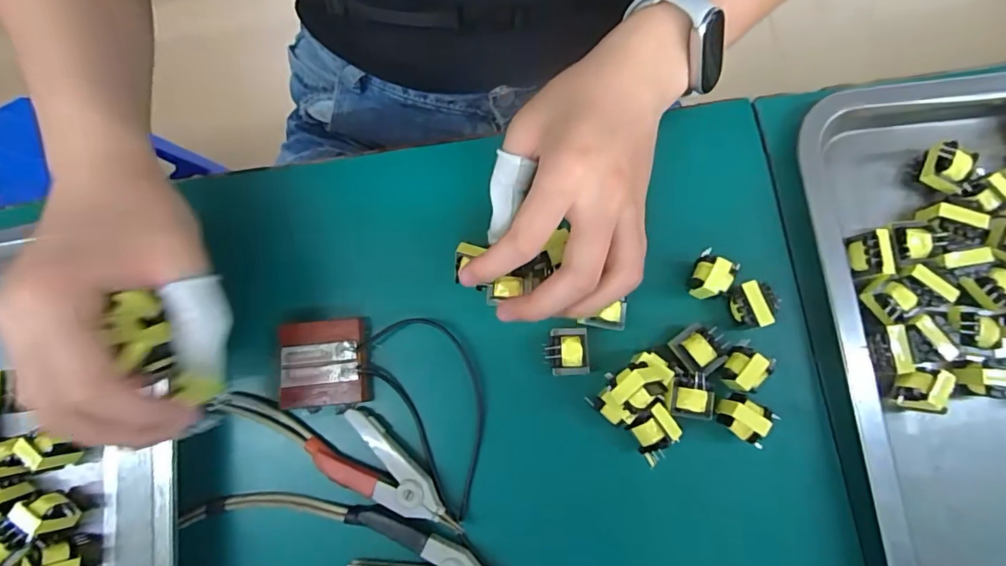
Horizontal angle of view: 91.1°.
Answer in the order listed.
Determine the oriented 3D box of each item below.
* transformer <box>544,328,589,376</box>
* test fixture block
[{"bbox_3d":[0.035,0.037,0.268,0.022,0.009,0.025,-3,79,3],"label":"transformer"},{"bbox_3d":[-0.104,0.045,0.284,0.051,0.010,0.048,-5,79,2],"label":"test fixture block"}]

